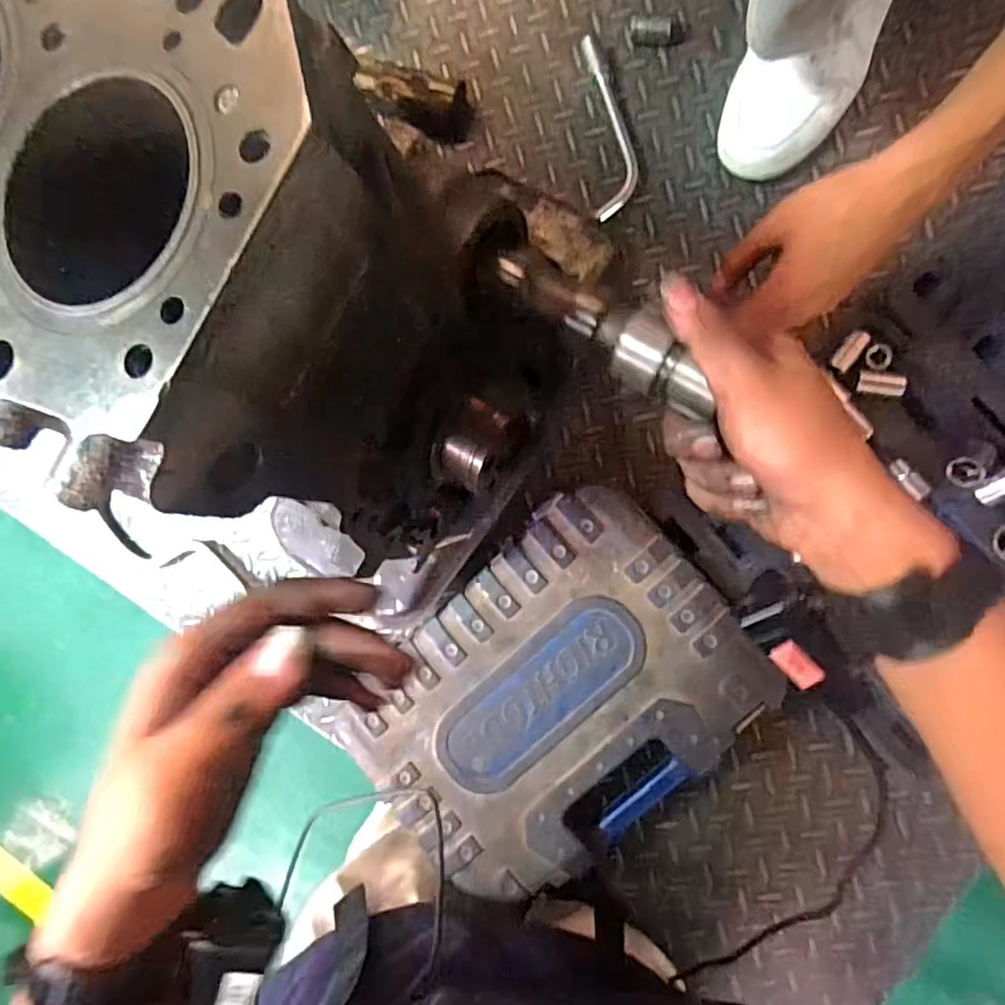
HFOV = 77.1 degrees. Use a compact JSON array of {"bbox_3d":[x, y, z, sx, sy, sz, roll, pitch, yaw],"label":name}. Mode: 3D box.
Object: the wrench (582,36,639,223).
[{"bbox_3d":[0.113,-0.380,0.644,0.044,0.027,0.180,-5,90,8],"label":"wrench"}]

